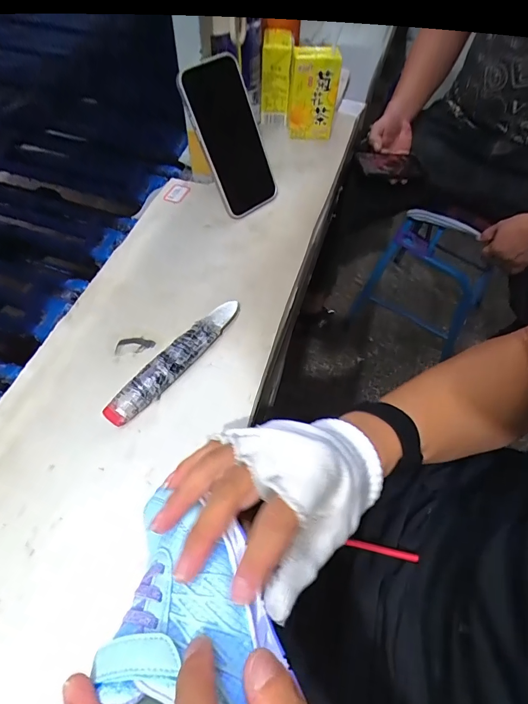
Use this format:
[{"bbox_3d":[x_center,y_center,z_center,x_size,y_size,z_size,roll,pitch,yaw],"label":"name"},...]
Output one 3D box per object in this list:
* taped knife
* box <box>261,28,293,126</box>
[{"bbox_3d":[-0.081,0.006,0.379,0.026,0.020,0.167,35,63,19],"label":"taped knife"},{"bbox_3d":[0.019,-0.426,0.612,0.044,0.112,0.061,4,57,1],"label":"box"}]

